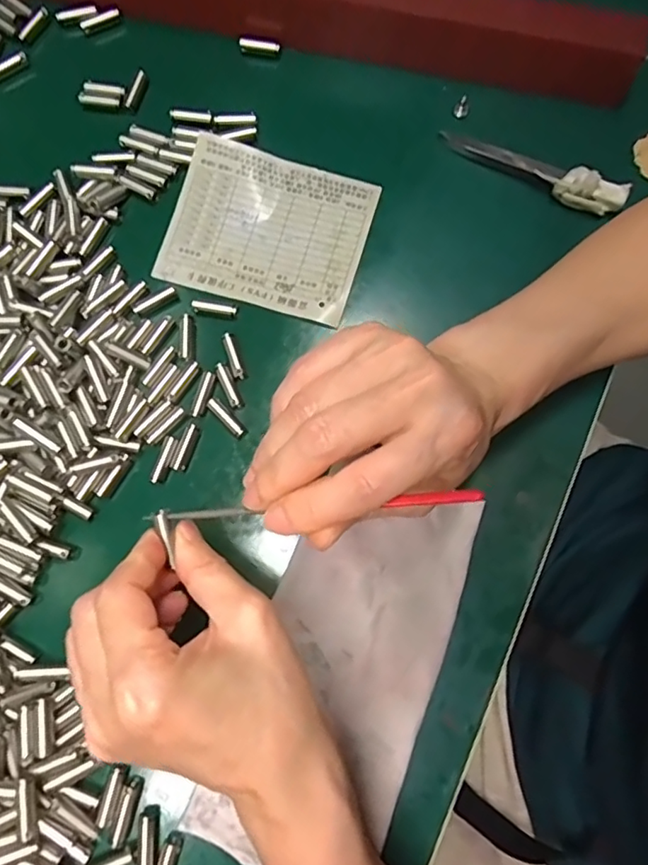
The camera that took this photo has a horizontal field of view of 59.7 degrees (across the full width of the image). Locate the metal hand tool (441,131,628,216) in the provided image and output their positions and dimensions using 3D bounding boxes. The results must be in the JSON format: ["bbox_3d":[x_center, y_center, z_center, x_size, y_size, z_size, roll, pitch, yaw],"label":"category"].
[{"bbox_3d":[0.115,-0.145,0.315,0.105,0.020,0.013,23,79,5],"label":"metal hand tool"}]

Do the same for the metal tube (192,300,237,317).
[{"bbox_3d":[-0.060,-0.068,0.308,0.024,0.004,0.006,8,78,2],"label":"metal tube"}]

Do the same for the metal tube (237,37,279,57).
[{"bbox_3d":[-0.040,-0.236,0.344,0.026,0.007,0.005,13,78,3],"label":"metal tube"}]

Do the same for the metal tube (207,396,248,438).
[{"bbox_3d":[-0.051,-0.008,0.295,0.007,0.004,0.026,-43,81,-8],"label":"metal tube"}]

